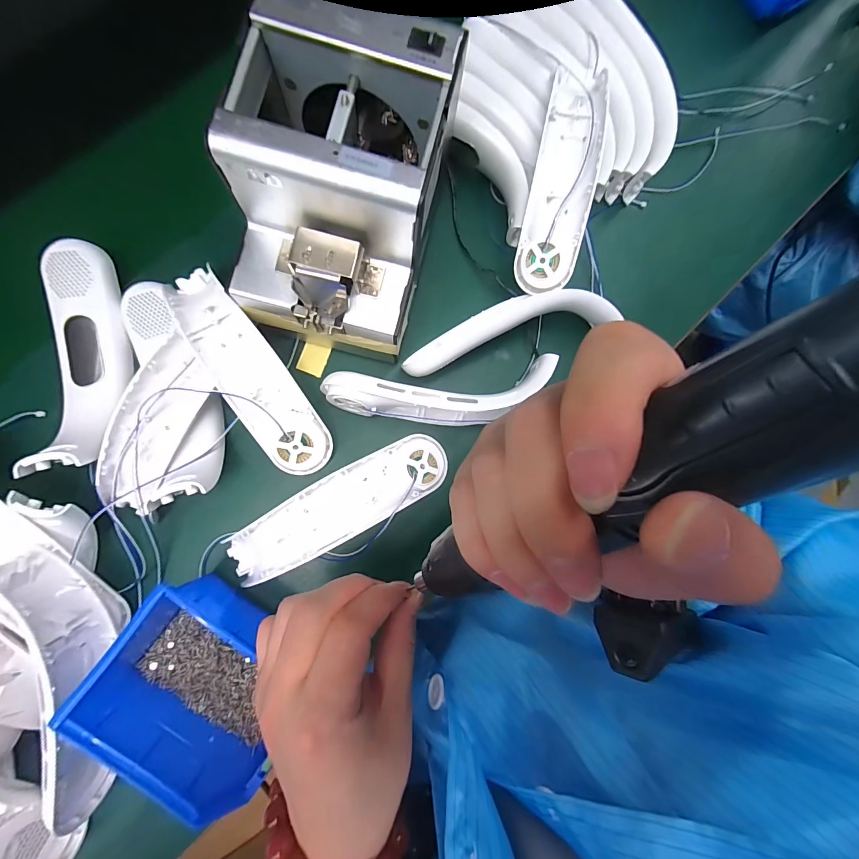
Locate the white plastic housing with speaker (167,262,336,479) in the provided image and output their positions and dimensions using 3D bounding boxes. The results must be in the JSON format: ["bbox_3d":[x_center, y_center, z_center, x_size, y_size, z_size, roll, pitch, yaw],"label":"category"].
[{"bbox_3d":[-0.148,-0.047,0.311,0.051,0.030,0.188,-35,90,-9],"label":"white plastic housing with speaker"}]

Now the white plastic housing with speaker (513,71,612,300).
[{"bbox_3d":[0.113,-0.207,0.320,0.050,0.026,0.171,9,98,-6],"label":"white plastic housing with speaker"}]

